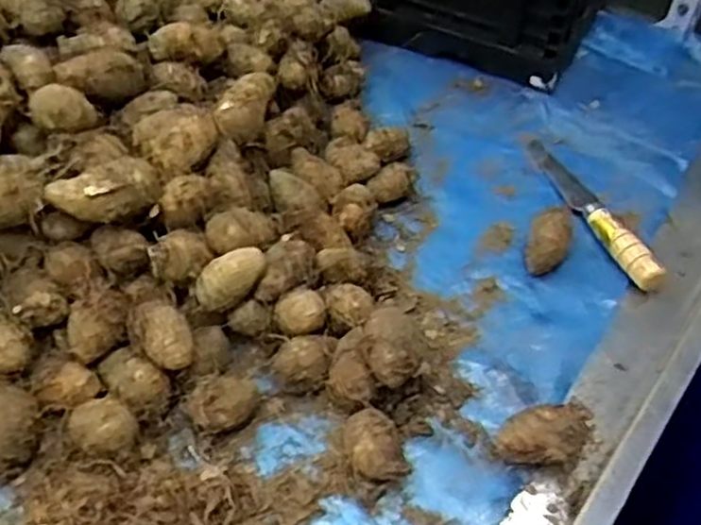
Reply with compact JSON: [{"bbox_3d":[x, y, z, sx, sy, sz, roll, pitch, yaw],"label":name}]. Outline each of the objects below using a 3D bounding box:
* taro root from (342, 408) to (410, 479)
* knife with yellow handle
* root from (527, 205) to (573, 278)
[{"bbox_3d":[0.014,0.121,0.477,0.033,0.031,0.050,-14,52,-16],"label":"taro root"},{"bbox_3d":[0.215,-0.057,0.644,0.027,0.025,0.202,-13,52,-15],"label":"knife with yellow handle"},{"bbox_3d":[0.166,-0.021,0.602,0.031,0.034,0.055,21,51,13],"label":"root"}]

